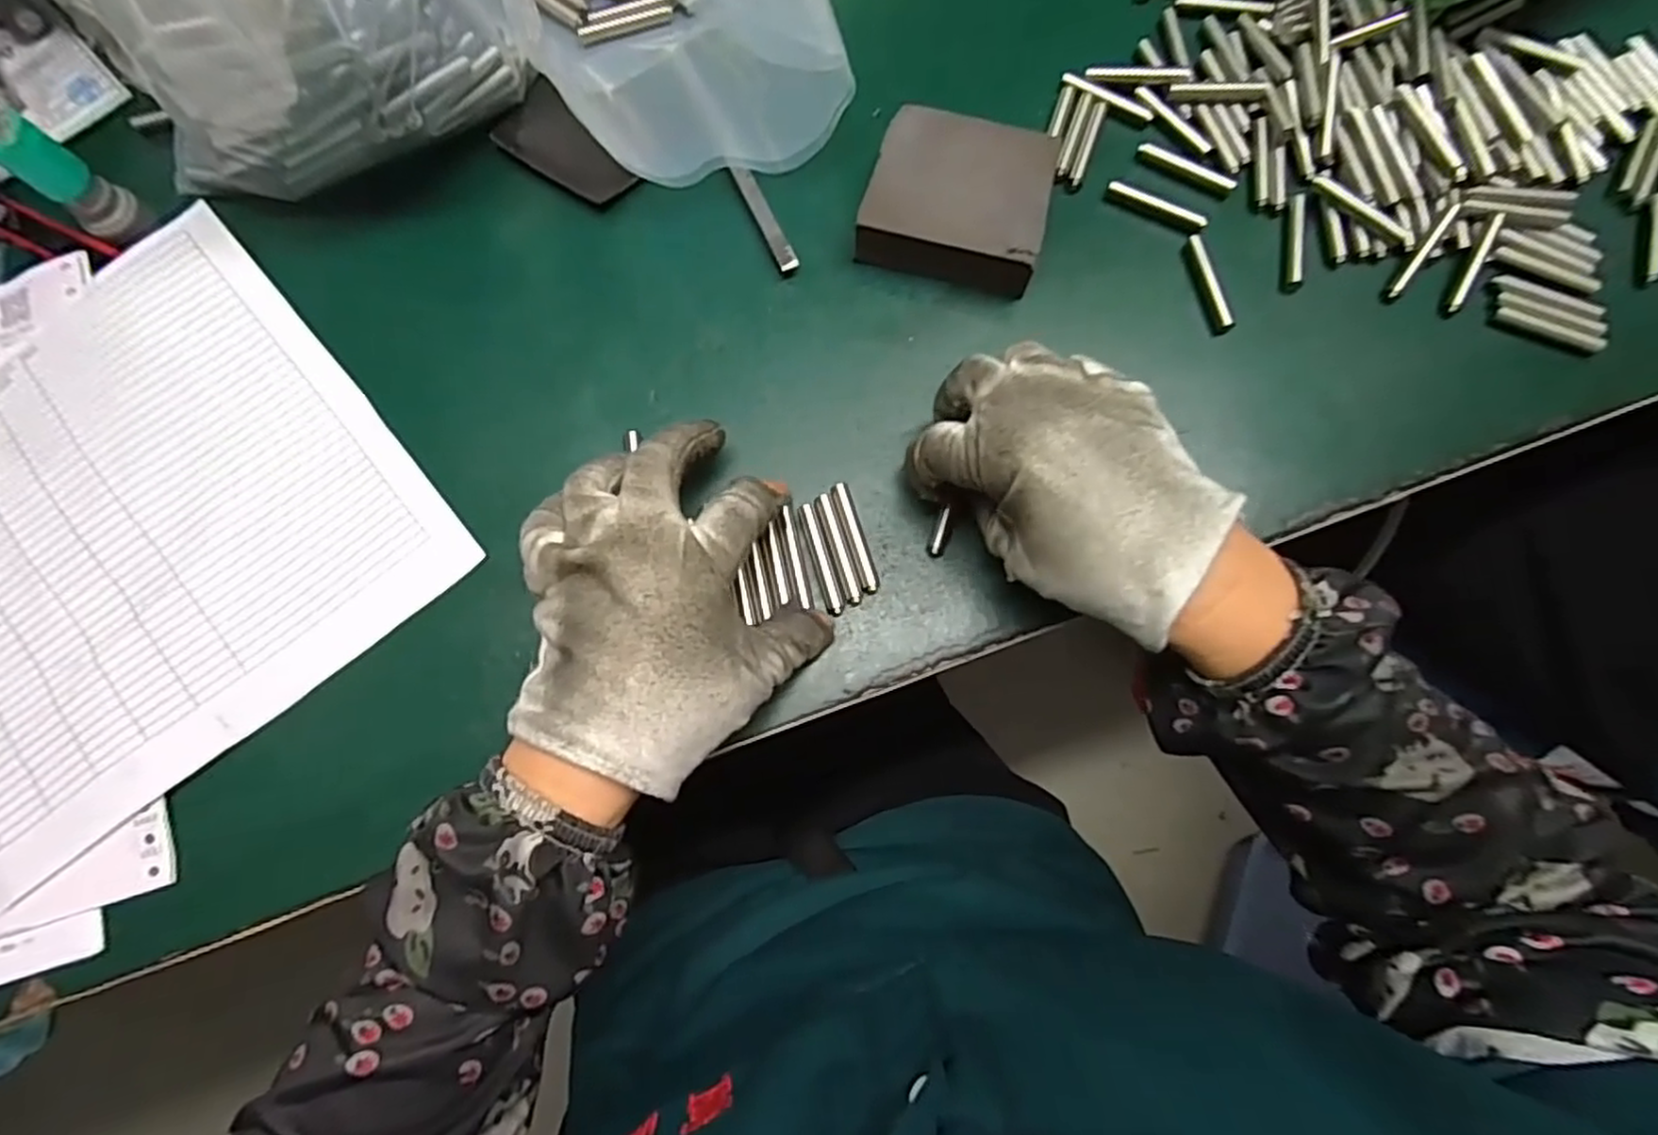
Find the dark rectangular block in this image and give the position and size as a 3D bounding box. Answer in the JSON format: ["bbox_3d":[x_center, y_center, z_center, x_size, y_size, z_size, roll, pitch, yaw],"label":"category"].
[{"bbox_3d":[0.060,-0.171,0.332,0.079,0.025,0.072,15,78,2],"label":"dark rectangular block"}]

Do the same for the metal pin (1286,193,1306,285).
[{"bbox_3d":[0.220,-0.154,0.336,0.007,0.005,0.045,9,78,1],"label":"metal pin"}]

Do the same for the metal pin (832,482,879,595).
[{"bbox_3d":[0.011,-0.013,0.306,0.008,0.005,0.049,-16,79,-4],"label":"metal pin"}]

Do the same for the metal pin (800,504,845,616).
[{"bbox_3d":[-0.003,-0.004,0.300,0.007,0.004,0.049,-16,79,-4],"label":"metal pin"}]

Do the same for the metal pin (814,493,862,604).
[{"bbox_3d":[0.004,-0.009,0.303,0.007,0.004,0.049,-17,79,-5],"label":"metal pin"}]

